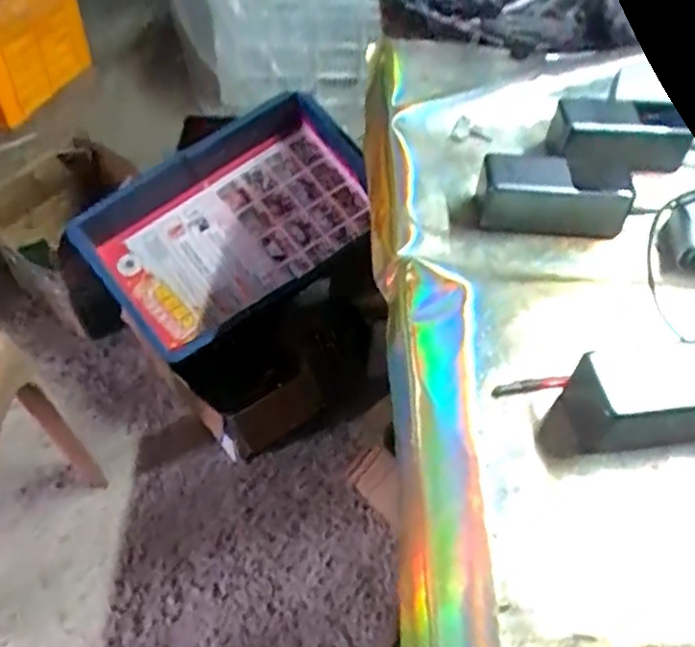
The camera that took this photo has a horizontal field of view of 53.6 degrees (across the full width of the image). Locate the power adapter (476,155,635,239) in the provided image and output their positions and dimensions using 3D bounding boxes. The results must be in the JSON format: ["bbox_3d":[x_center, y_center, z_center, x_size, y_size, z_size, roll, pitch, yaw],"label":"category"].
[{"bbox_3d":[0.177,-0.110,0.596,0.131,0.049,0.052,3,50,0],"label":"power adapter"}]

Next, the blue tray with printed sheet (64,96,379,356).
[{"bbox_3d":[-0.158,-0.151,1.024,0.430,0.085,0.268,-34,86,-9],"label":"blue tray with printed sheet"}]

